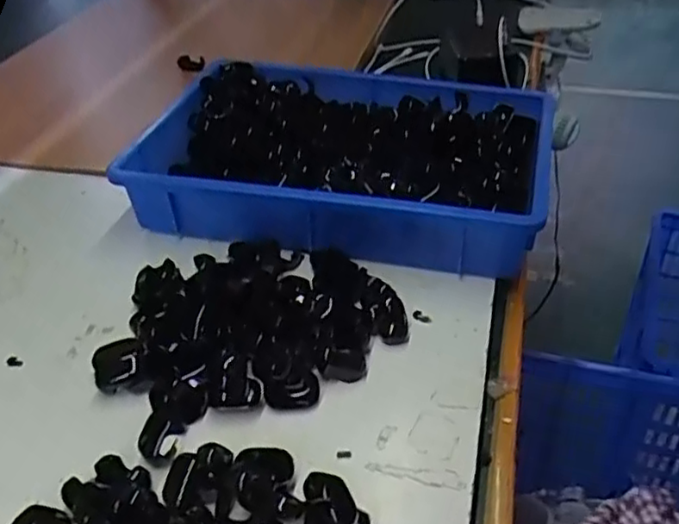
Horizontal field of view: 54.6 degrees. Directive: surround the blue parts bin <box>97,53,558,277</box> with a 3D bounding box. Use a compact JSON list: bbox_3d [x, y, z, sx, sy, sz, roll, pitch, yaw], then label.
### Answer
[{"bbox_3d":[0.003,-0.117,0.730,0.413,0.083,0.271,8,40,16],"label":"blue parts bin"}]

